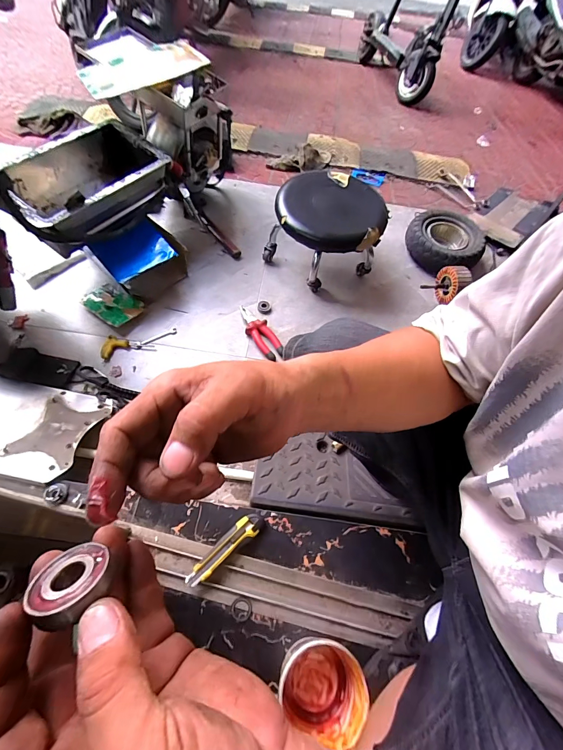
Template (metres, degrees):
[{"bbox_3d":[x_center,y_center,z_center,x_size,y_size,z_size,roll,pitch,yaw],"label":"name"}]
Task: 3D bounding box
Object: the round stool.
[{"bbox_3d":[0.140,-0.431,1.037,0.315,0.207,0.301,3,61,-5],"label":"round stool"}]

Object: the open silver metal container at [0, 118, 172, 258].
[{"bbox_3d":[-0.504,-0.482,0.882,0.264,0.124,0.401,30,62,11],"label":"open silver metal container"}]

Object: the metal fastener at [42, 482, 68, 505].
[{"bbox_3d":[-0.425,0.221,0.632,0.039,0.013,0.038,2,57,-3],"label":"metal fastener"}]

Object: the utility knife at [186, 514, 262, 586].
[{"bbox_3d":[-0.097,0.310,0.602,0.039,0.027,0.154,41,63,20],"label":"utility knife"}]

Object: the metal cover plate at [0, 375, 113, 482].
[{"bbox_3d":[-0.614,0.091,0.726,0.409,0.013,0.224,11,40,2],"label":"metal cover plate"}]

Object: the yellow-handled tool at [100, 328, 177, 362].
[{"bbox_3d":[-0.376,-0.084,0.897,0.188,0.020,0.070,-9,62,-11],"label":"yellow-handled tool"}]

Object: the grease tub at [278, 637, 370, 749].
[{"bbox_3d":[0.060,0.450,0.490,0.108,0.103,0.105,3,61,-5],"label":"grease tub"}]

